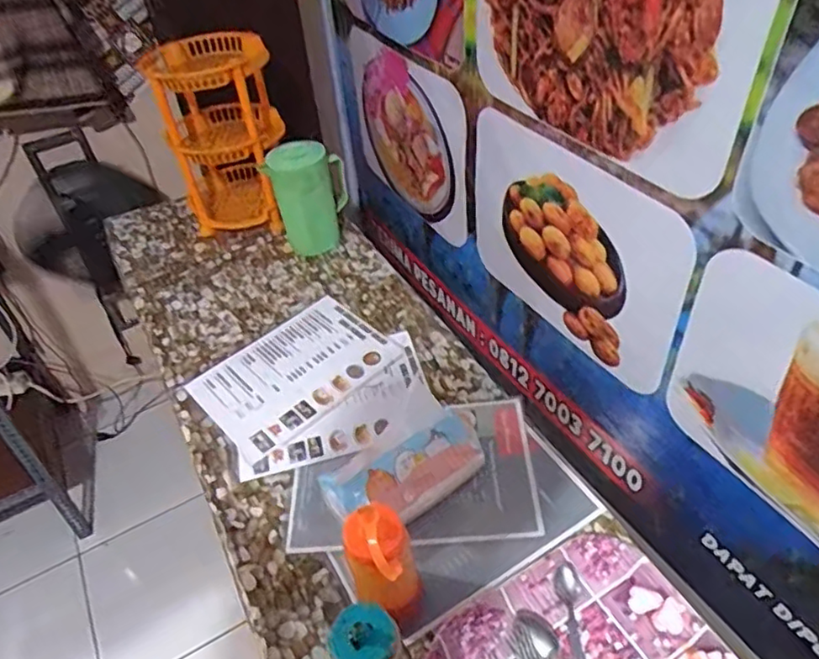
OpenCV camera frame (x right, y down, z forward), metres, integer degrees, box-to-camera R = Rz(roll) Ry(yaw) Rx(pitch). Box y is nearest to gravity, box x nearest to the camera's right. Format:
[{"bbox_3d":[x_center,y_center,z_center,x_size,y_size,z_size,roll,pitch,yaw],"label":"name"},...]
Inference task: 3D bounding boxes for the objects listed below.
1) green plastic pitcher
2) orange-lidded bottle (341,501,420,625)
[{"bbox_3d":[-0.191,-0.255,1.196,0.116,0.196,0.133,6,45,10],"label":"green plastic pitcher"},{"bbox_3d":[-0.025,0.264,0.646,0.066,0.195,0.064,-2,44,2],"label":"orange-lidded bottle"}]

